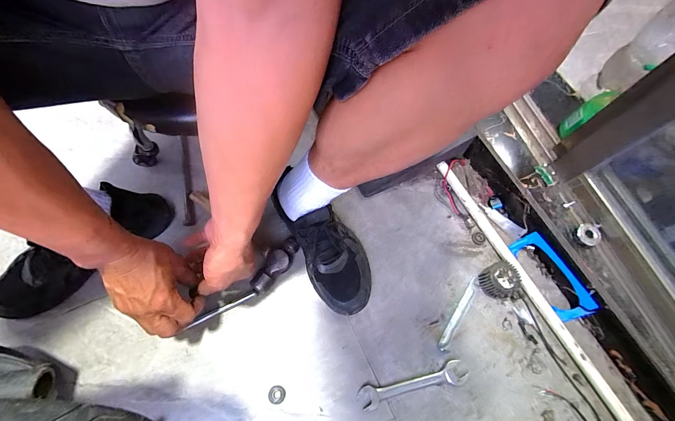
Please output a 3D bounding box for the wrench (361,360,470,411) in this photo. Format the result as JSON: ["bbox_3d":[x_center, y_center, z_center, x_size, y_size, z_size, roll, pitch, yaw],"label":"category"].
[{"bbox_3d":[0.127,0.285,0.475,0.181,0.008,0.035,-11,70,-7],"label":"wrench"}]

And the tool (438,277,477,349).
[{"bbox_3d":[0.219,0.186,0.522,0.018,0.004,0.142,36,72,10],"label":"tool"}]

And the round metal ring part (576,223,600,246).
[{"bbox_3d":[0.430,0.041,0.497,0.033,0.012,0.038,13,82,21],"label":"round metal ring part"}]

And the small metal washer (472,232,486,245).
[{"bbox_3d":[0.281,0.056,0.577,0.023,0.008,0.025,1,69,-3],"label":"small metal washer"}]

